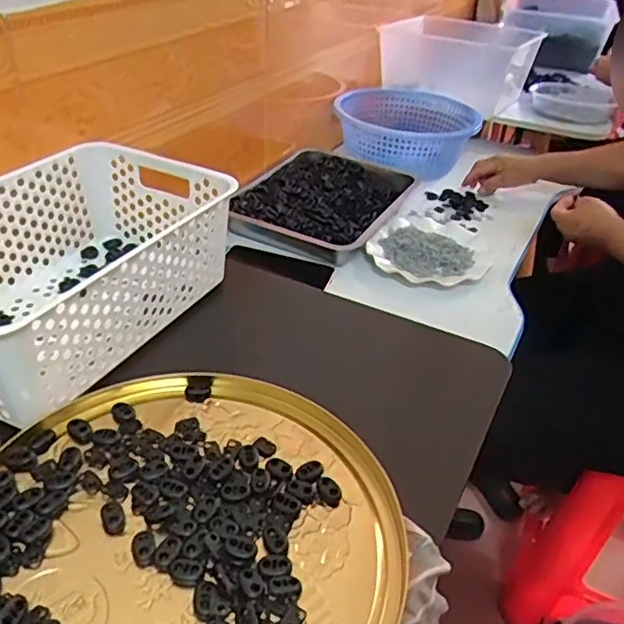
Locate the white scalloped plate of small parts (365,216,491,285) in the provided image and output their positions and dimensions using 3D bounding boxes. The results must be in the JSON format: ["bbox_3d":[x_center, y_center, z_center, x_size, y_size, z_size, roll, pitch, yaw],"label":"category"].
[{"bbox_3d":[0.179,-0.092,0.908,0.167,0.017,0.169,3,36,-2],"label":"white scalloped plate of small parts"}]

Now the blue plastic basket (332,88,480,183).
[{"bbox_3d":[0.177,-0.345,1.182,0.264,0.091,0.263,14,37,13],"label":"blue plastic basket"}]

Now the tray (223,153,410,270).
[{"bbox_3d":[0.015,-0.190,1.007,0.230,0.036,0.321,17,38,17],"label":"tray"}]

